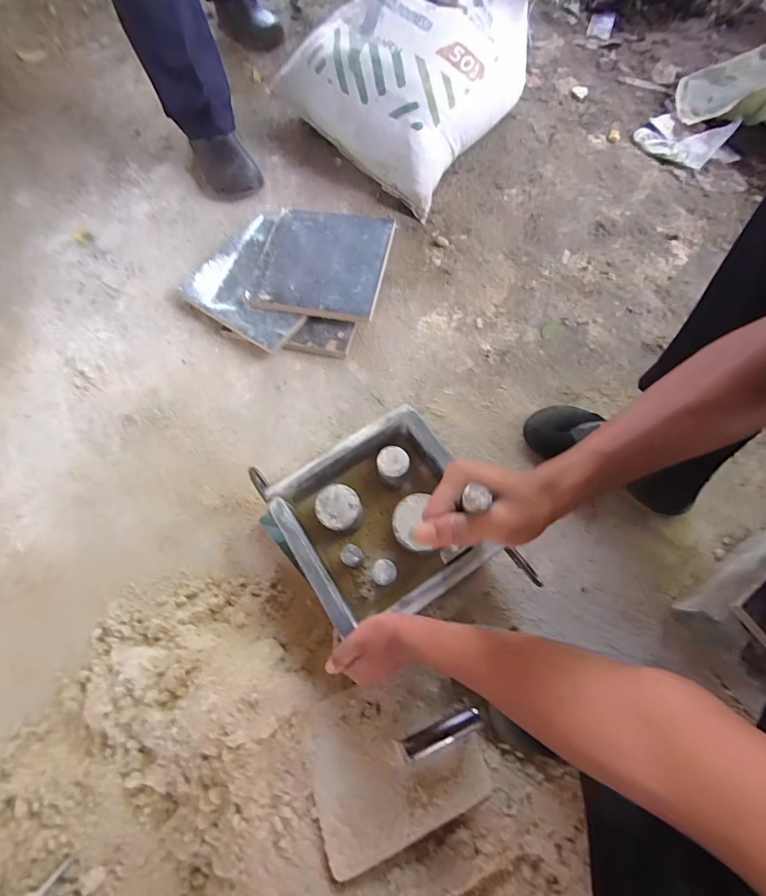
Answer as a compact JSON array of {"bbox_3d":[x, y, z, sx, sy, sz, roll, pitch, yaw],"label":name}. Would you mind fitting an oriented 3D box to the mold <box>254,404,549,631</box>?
[{"bbox_3d":[-0.002,0.103,0.578,0.236,0.084,0.231,-32,73,-9],"label":"mold"}]

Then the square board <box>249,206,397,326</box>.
[{"bbox_3d":[-0.114,-0.362,0.792,0.235,0.019,0.244,8,71,5],"label":"square board"}]

